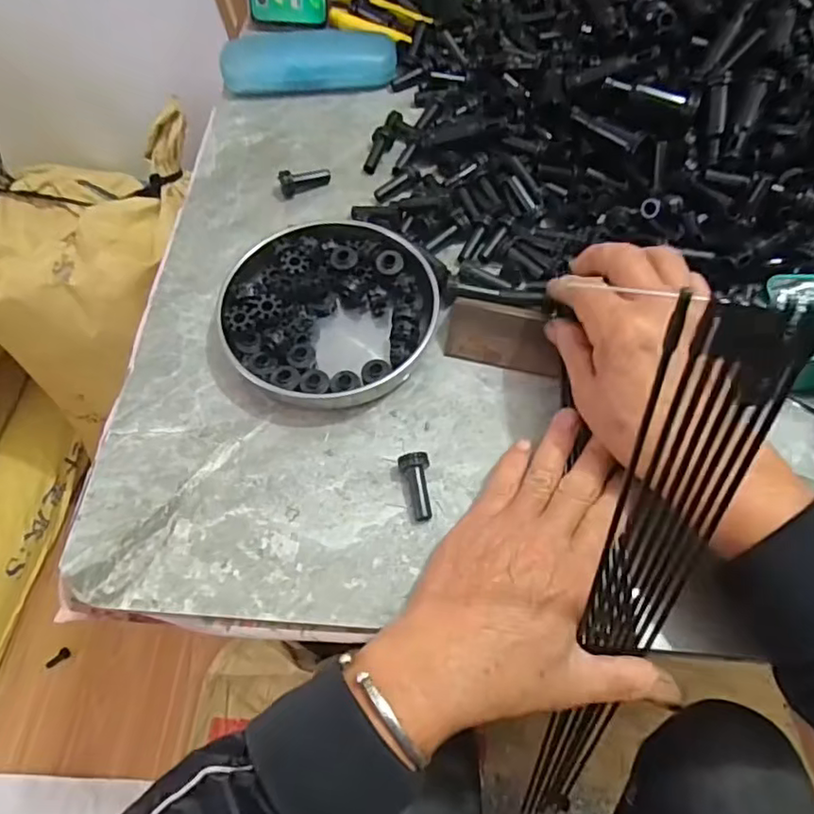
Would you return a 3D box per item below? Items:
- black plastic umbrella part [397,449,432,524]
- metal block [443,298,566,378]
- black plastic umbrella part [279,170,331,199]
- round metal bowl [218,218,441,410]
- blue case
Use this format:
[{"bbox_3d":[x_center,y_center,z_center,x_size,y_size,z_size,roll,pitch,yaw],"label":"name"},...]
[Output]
[{"bbox_3d":[0.008,0.046,0.356,0.017,0.011,0.040,-13,62,-5],"label":"black plastic umbrella part"},{"bbox_3d":[0.063,-0.045,0.389,0.072,0.006,0.038,12,106,9],"label":"metal block"},{"bbox_3d":[-0.078,-0.176,0.467,0.039,0.016,0.012,-17,63,-8],"label":"black plastic umbrella part"},{"bbox_3d":[-0.051,-0.065,0.399,0.133,0.021,0.128,-1,62,1],"label":"round metal bowl"},{"bbox_3d":[-0.083,-0.298,0.525,0.144,0.030,0.048,-5,62,-1],"label":"blue case"}]

